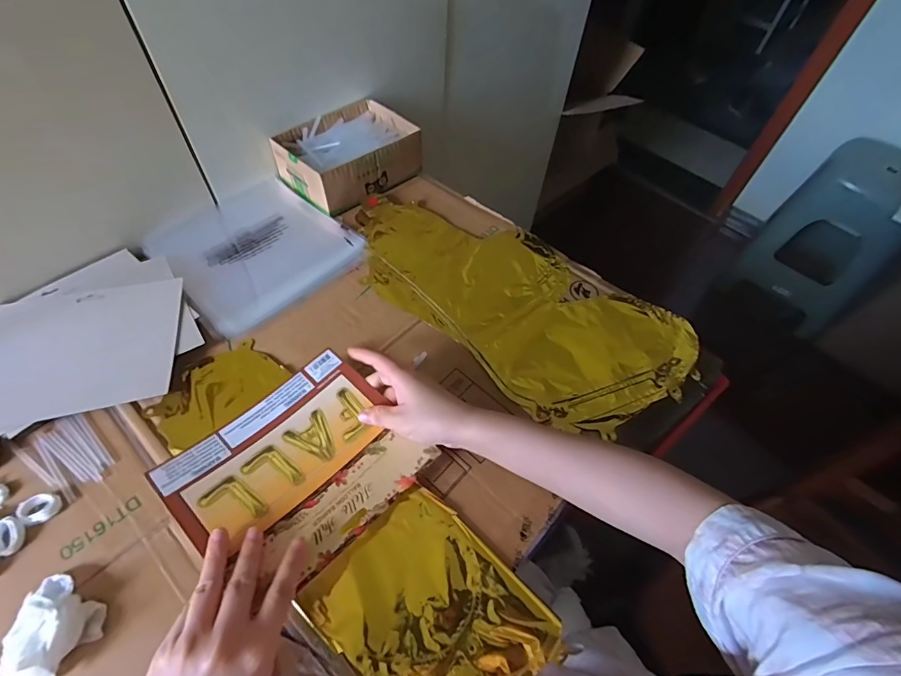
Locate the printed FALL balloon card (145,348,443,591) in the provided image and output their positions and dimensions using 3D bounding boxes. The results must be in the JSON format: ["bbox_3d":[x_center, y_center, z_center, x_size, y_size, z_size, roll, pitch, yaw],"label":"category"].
[{"bbox_3d":[-0.132,0.110,0.386,0.161,0.020,0.186,39,61,19],"label":"printed FALL balloon card"}]

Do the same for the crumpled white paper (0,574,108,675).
[{"bbox_3d":[-0.292,0.214,0.317,0.055,0.029,0.068,4,56,-3],"label":"crumpled white paper"}]

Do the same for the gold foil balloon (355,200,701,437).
[{"bbox_3d":[0.071,-0.051,0.544,0.442,0.008,0.218,34,60,17],"label":"gold foil balloon"}]

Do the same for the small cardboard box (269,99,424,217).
[{"bbox_3d":[-0.148,-0.273,0.647,0.183,0.067,0.134,-38,67,-26],"label":"small cardboard box"}]

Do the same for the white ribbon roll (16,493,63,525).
[{"bbox_3d":[-0.353,0.147,0.373,0.029,0.009,0.025,16,56,6],"label":"white ribbon roll"}]

